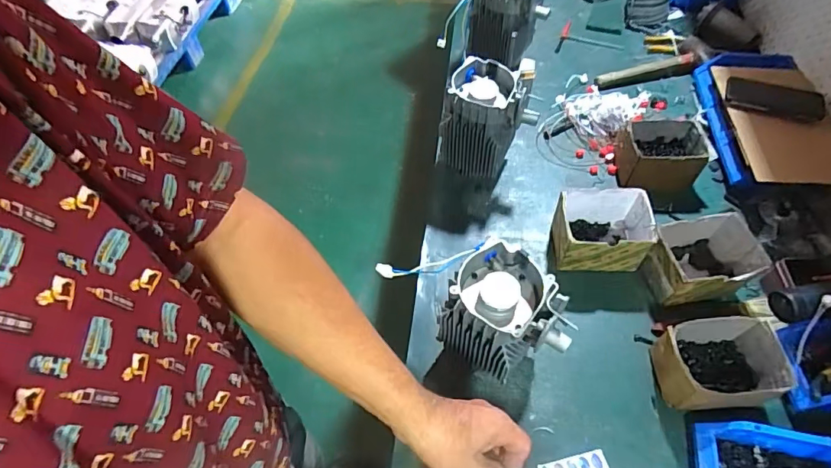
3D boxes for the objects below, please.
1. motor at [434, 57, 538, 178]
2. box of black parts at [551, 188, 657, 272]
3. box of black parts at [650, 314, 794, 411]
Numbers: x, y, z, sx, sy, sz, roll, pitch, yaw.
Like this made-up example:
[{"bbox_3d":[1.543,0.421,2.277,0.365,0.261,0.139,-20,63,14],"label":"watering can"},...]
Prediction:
[{"bbox_3d":[0.137,-0.201,0.895,0.154,0.192,0.111,24,60,17],"label":"motor"},{"bbox_3d":[0.324,-0.007,0.825,0.157,0.096,0.121,2,56,4],"label":"box of black parts"},{"bbox_3d":[0.432,0.190,0.686,0.152,0.083,0.127,-2,56,1],"label":"box of black parts"}]

